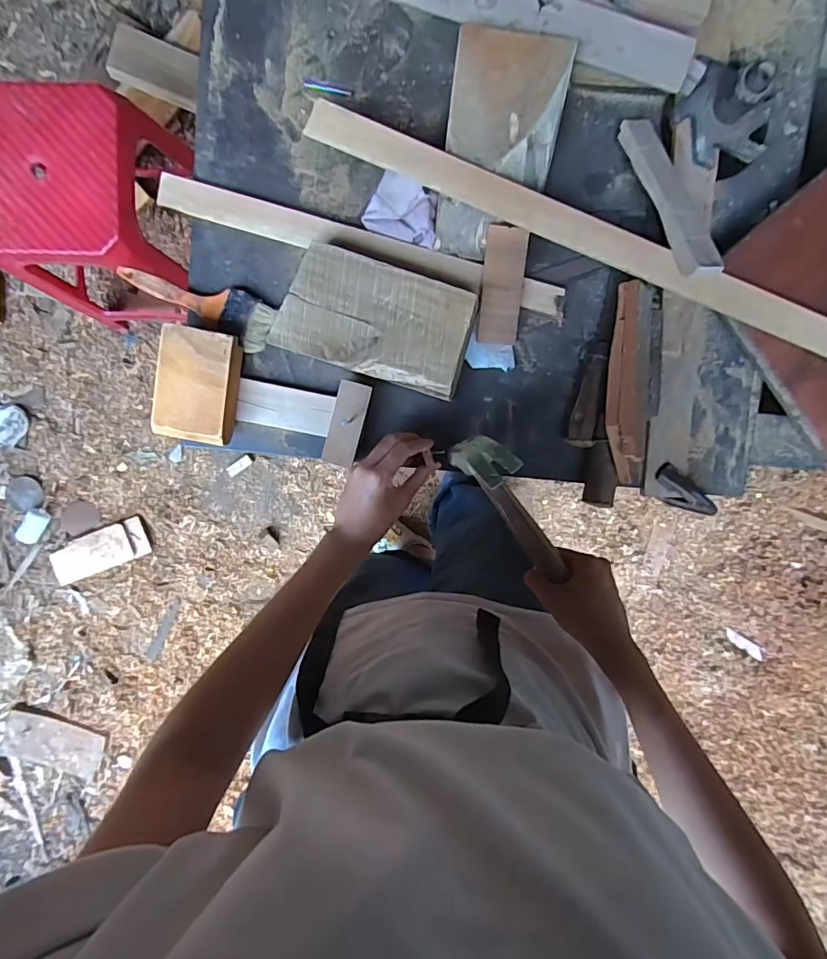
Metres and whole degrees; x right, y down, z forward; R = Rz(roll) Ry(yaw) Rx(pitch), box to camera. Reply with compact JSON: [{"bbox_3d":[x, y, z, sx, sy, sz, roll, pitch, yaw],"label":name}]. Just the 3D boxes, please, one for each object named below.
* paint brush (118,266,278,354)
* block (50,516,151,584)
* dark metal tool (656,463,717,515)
[{"bbox_3d":[-0.229,-0.194,0.547,0.164,0.017,0.051,26,95,-1],"label":"paint brush"},{"bbox_3d":[-0.818,0.192,1.327,0.260,0.025,0.095,-24,94,4],"label":"block"},{"bbox_3d":[0.306,0.015,0.574,0.076,0.022,0.036,35,95,-1],"label":"dark metal tool"}]

